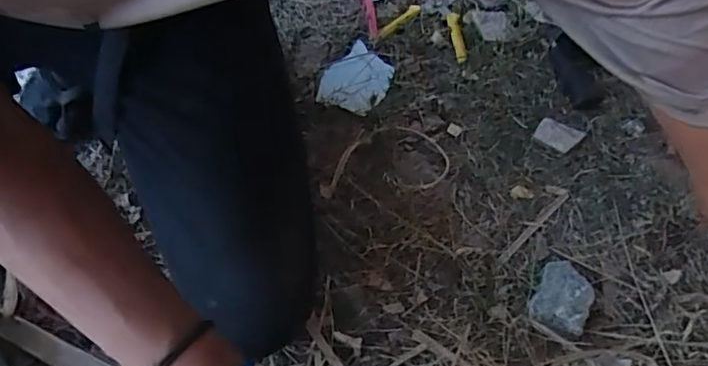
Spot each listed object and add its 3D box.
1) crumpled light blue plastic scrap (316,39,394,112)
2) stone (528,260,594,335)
[{"bbox_3d":[0.000,-0.138,0.762,0.088,0.013,0.106,40,70,23],"label":"crumpled light blue plastic scrap"},{"bbox_3d":[0.225,0.122,0.601,0.054,0.017,0.076,24,64,16],"label":"stone"}]

